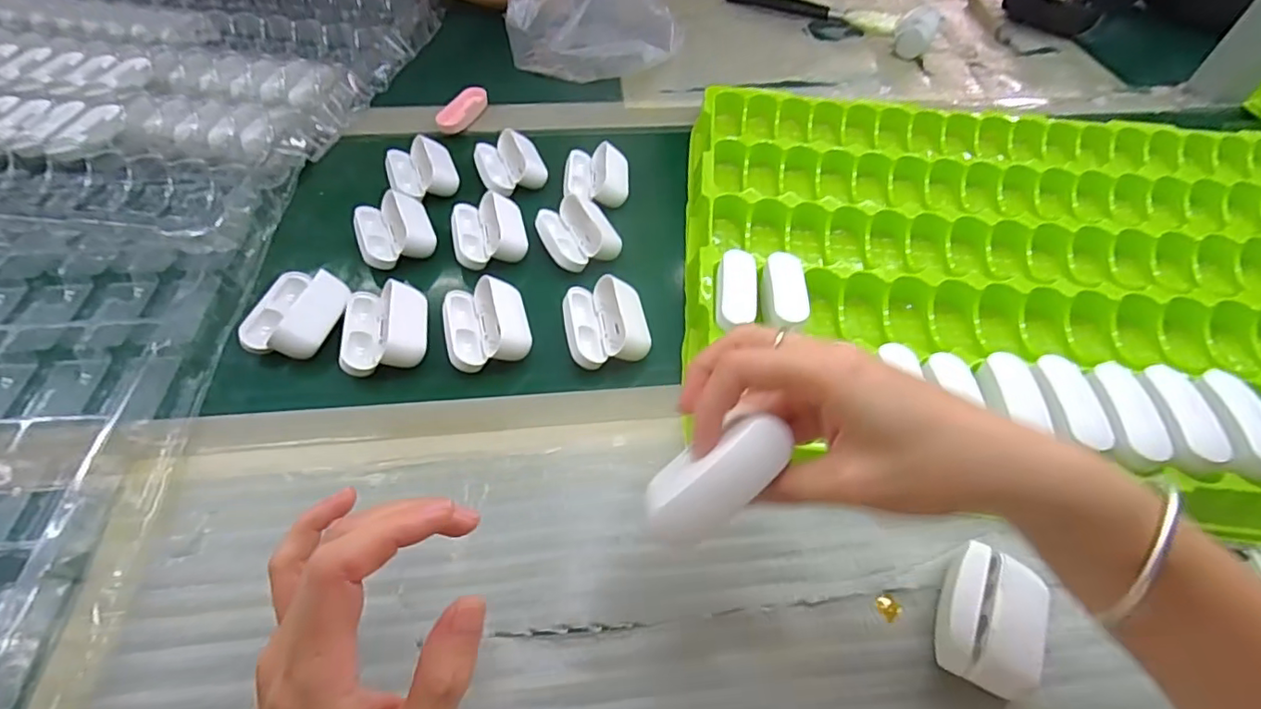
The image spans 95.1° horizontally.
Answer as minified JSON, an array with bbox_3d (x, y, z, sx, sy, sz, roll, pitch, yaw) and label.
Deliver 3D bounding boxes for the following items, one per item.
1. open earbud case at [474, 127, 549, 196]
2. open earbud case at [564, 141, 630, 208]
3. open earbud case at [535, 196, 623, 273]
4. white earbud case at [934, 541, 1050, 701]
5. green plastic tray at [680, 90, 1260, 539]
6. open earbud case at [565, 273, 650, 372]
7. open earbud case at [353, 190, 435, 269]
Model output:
[{"bbox_3d":[-0.104,-0.166,0.494,0.052,0.025,0.061,-22,56,-18],"label":"open earbud case"},{"bbox_3d":[-0.029,-0.151,0.489,0.053,0.031,0.060,0,52,-1],"label":"open earbud case"},{"bbox_3d":[-0.043,-0.095,0.450,0.053,0.024,0.067,-20,55,-16],"label":"open earbud case"},{"bbox_3d":[0.171,0.127,0.276,0.044,0.024,0.060,26,55,17],"label":"white earbud case"},{"bbox_3d":[0.344,-0.074,0.428,0.587,0.040,0.392,9,52,5],"label":"green plastic tray"},{"bbox_3d":[-0.017,-0.023,0.391,0.053,0.027,0.065,-9,53,-9],"label":"open earbud case"},{"bbox_3d":[-0.180,-0.094,0.442,0.053,0.033,0.059,-20,55,-17],"label":"open earbud case"}]

